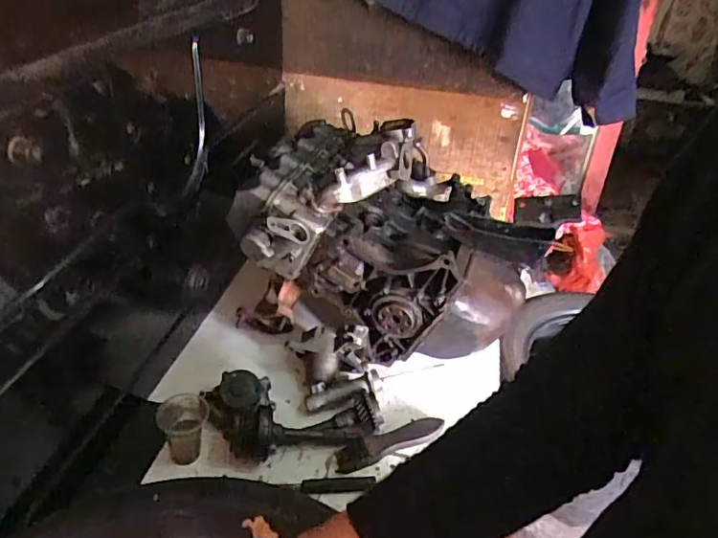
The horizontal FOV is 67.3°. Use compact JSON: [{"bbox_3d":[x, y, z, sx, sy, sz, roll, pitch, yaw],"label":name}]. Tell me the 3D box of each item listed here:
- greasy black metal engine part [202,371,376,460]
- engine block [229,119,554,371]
[{"bbox_3d":[-0.107,0.217,0.849,0.261,0.075,0.123,-4,35,-8],"label":"greasy black metal engine part"},{"bbox_3d":[0.058,-0.052,0.981,0.500,0.312,0.320,6,35,6],"label":"engine block"}]

